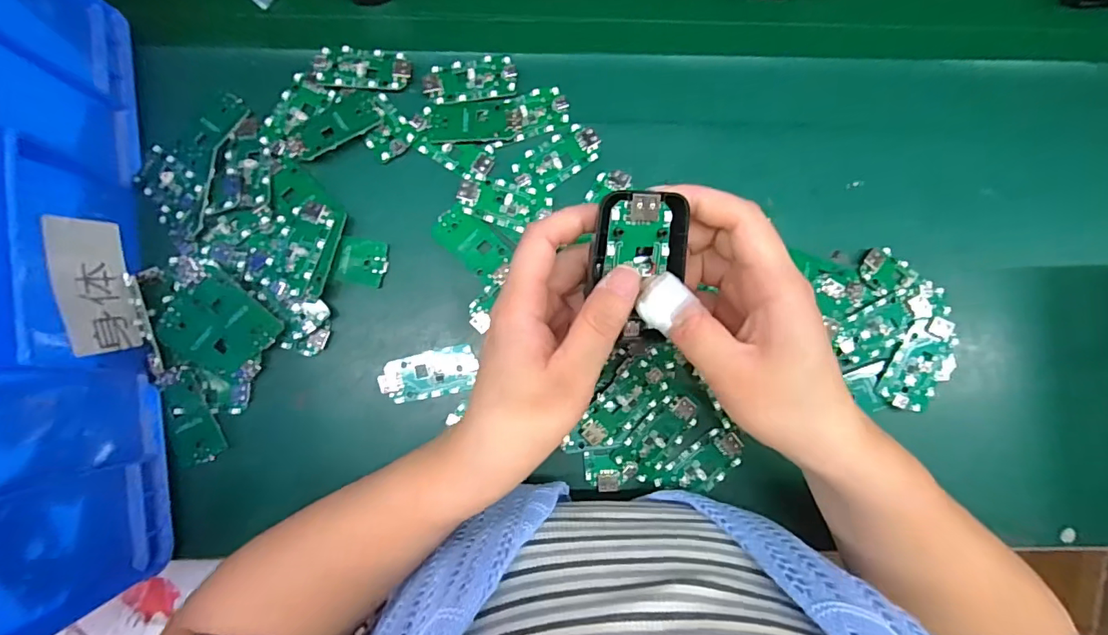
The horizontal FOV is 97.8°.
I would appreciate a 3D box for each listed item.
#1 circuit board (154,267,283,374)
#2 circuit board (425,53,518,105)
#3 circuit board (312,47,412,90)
[{"bbox_3d":[-0.218,0.008,0.312,0.066,0.006,0.057,-43,104,6],"label":"circuit board"},{"bbox_3d":[-0.059,-0.167,0.340,0.064,0.005,0.031,-9,87,-2],"label":"circuit board"},{"bbox_3d":[-0.133,-0.174,0.335,0.065,0.006,0.031,4,87,-1],"label":"circuit board"}]

